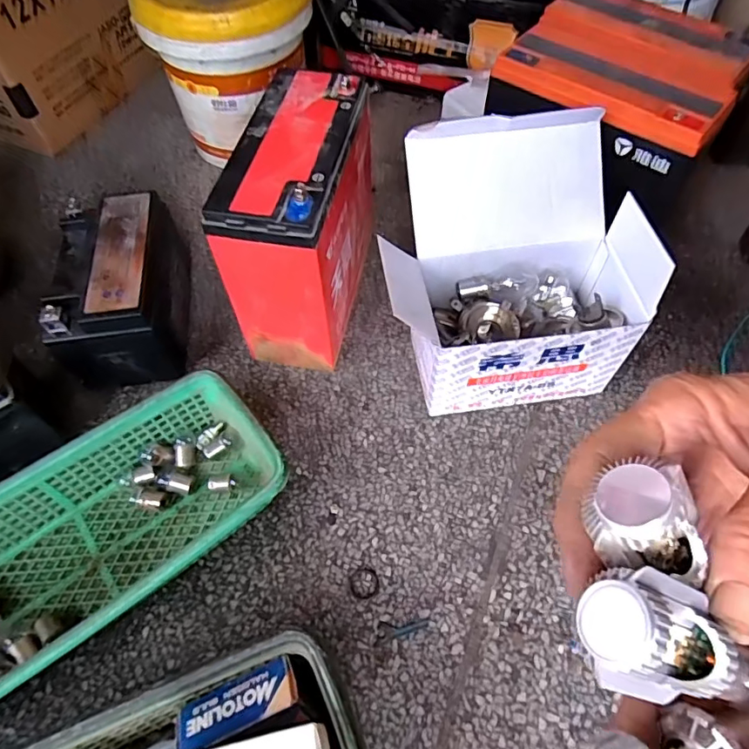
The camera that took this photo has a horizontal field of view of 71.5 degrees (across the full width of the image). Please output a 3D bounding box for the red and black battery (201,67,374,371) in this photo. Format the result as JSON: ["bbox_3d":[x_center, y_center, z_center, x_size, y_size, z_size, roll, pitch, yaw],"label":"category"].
[{"bbox_3d":[-0.057,-0.122,0.448,0.077,0.177,0.171,10,59,7],"label":"red and black battery"}]

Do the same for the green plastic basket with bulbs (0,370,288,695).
[{"bbox_3d":[-0.203,0.122,0.361,0.282,0.063,0.124,-35,64,-19],"label":"green plastic basket with bulbs"}]

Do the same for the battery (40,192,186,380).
[{"bbox_3d":[-0.222,-0.075,0.462,0.088,0.095,0.144,-7,58,-4],"label":"battery"}]

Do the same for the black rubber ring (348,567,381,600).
[{"bbox_3d":[-0.007,0.151,0.377,0.022,0.004,0.022,0,58,0],"label":"black rubber ring"}]

